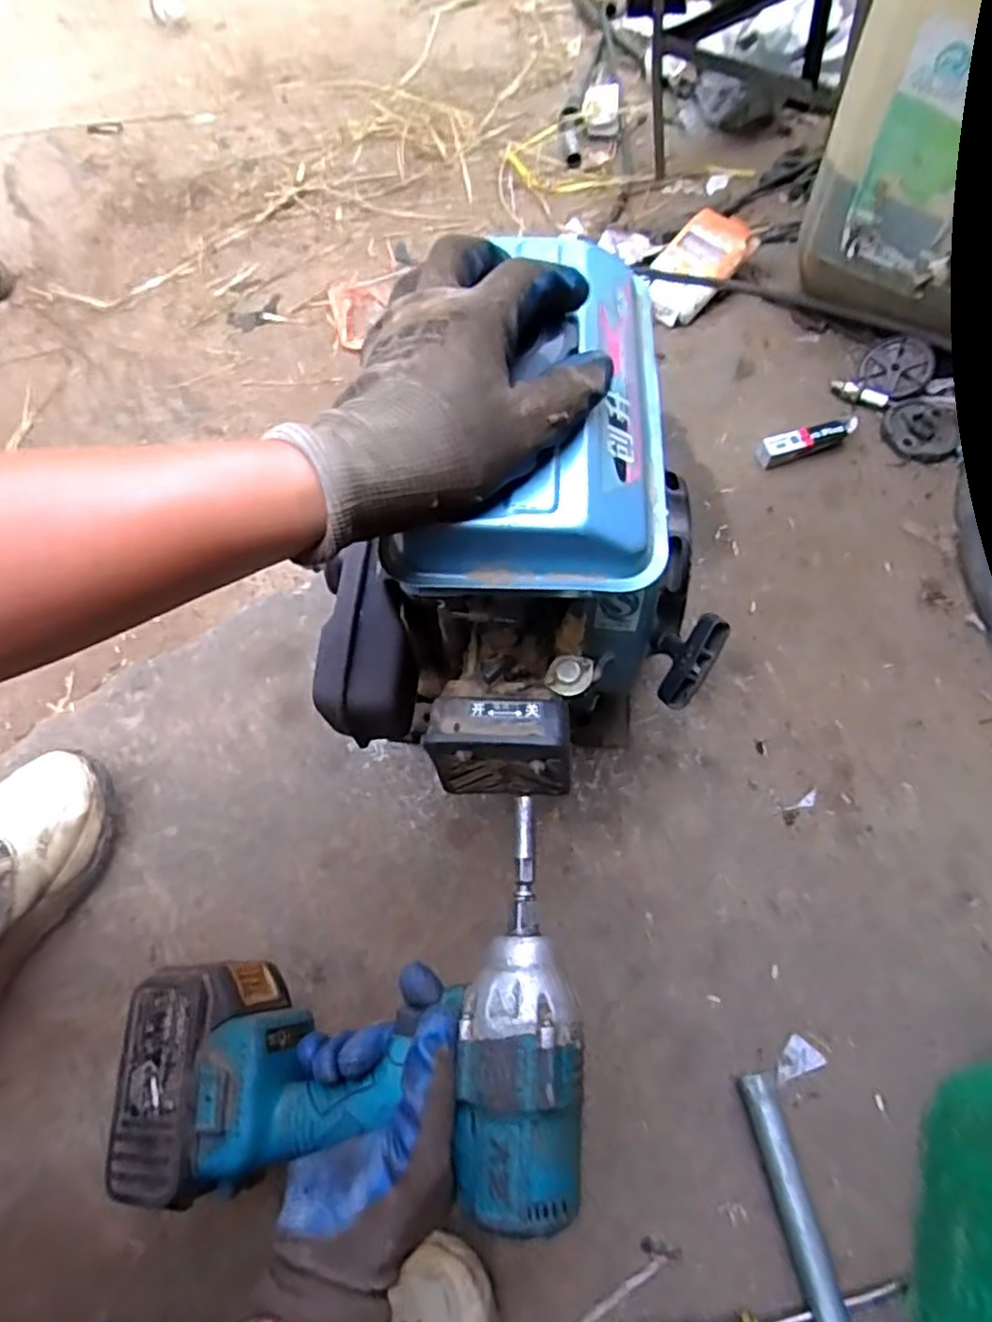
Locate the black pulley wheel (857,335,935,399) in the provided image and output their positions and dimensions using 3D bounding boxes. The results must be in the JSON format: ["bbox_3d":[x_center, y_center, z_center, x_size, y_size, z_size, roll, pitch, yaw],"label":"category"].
[{"bbox_3d":[0.421,-0.310,0.745,0.065,0.012,0.069,-4,76,17],"label":"black pulley wheel"}]

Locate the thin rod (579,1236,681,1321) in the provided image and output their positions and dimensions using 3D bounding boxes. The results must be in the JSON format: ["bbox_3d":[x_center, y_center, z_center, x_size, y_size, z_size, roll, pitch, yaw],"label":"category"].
[{"bbox_3d":[0.060,0.420,0.454,0.135,0.004,0.018,-33,66,-13],"label":"thin rod"}]

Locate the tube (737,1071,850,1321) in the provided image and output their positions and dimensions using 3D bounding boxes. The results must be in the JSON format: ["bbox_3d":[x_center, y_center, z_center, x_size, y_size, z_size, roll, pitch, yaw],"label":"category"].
[{"bbox_3d":[0.194,0.352,0.468,0.023,0.025,0.137,-12,63,-3],"label":"tube"}]

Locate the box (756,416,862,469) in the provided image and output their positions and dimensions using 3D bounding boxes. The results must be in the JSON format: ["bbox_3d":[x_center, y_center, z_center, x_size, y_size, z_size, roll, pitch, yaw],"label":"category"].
[{"bbox_3d":[0.320,-0.223,0.720,0.103,0.031,0.023,-14,66,-6],"label":"box"}]

